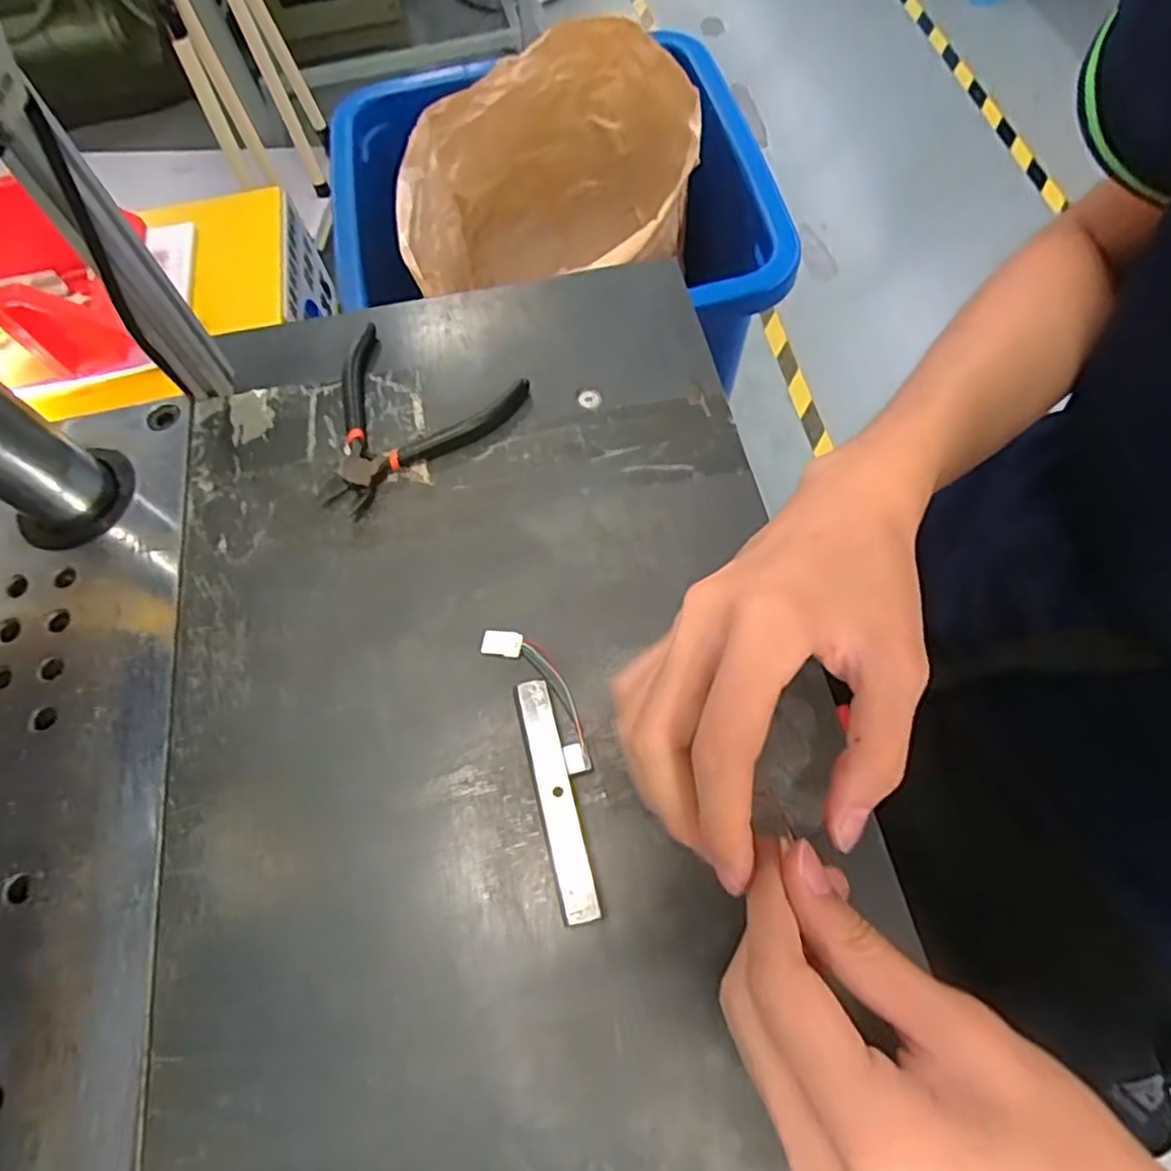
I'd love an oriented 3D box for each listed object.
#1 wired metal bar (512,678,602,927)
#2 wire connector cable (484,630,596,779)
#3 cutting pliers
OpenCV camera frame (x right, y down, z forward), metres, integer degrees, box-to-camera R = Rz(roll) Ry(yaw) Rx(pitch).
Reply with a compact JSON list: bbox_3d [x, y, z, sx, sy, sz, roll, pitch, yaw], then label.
[{"bbox_3d":[-0.013,0.087,0.283,0.015,0.015,0.096,-14,65,-4],"label":"wired metal bar"},{"bbox_3d":[-0.019,0.048,0.305,0.022,0.008,0.078,-35,69,-13],"label":"wire connector cable"},{"bbox_3d":[-0.103,-0.086,0.370,0.109,0.011,0.107,23,68,12],"label":"cutting pliers"}]

